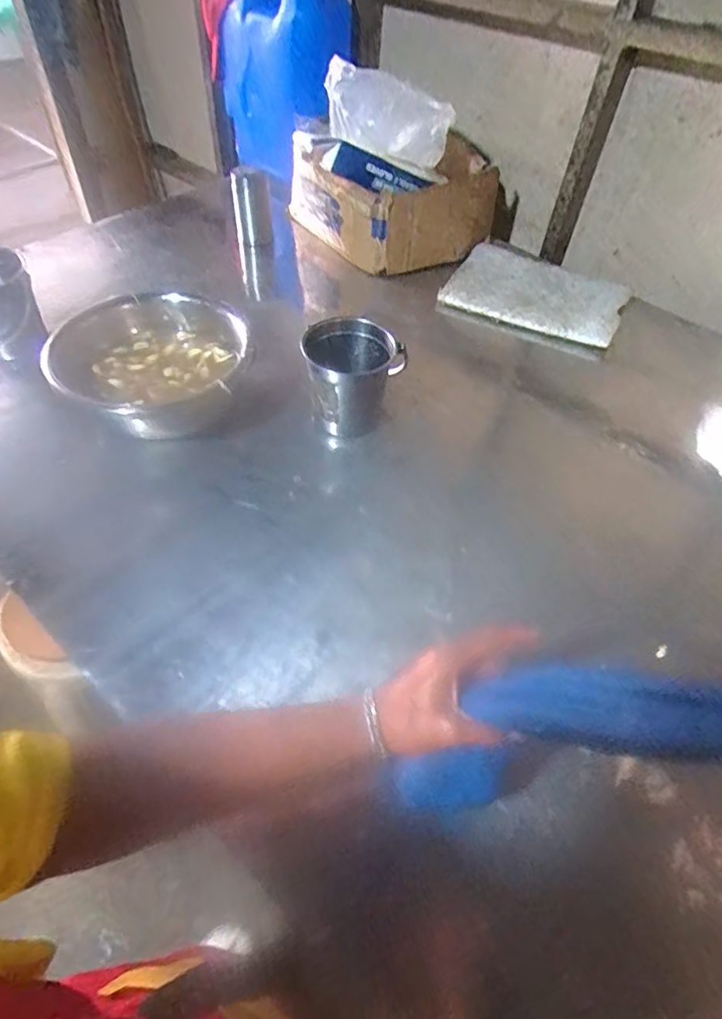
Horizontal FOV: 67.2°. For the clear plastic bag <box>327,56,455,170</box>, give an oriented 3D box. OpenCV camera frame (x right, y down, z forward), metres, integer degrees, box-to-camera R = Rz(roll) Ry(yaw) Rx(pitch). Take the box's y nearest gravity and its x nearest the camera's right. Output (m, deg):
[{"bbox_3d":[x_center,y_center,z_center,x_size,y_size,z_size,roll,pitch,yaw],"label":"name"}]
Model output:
[{"bbox_3d":[0.051,-0.762,1.071,0.249,0.155,0.061,5,67,-11],"label":"clear plastic bag"}]

